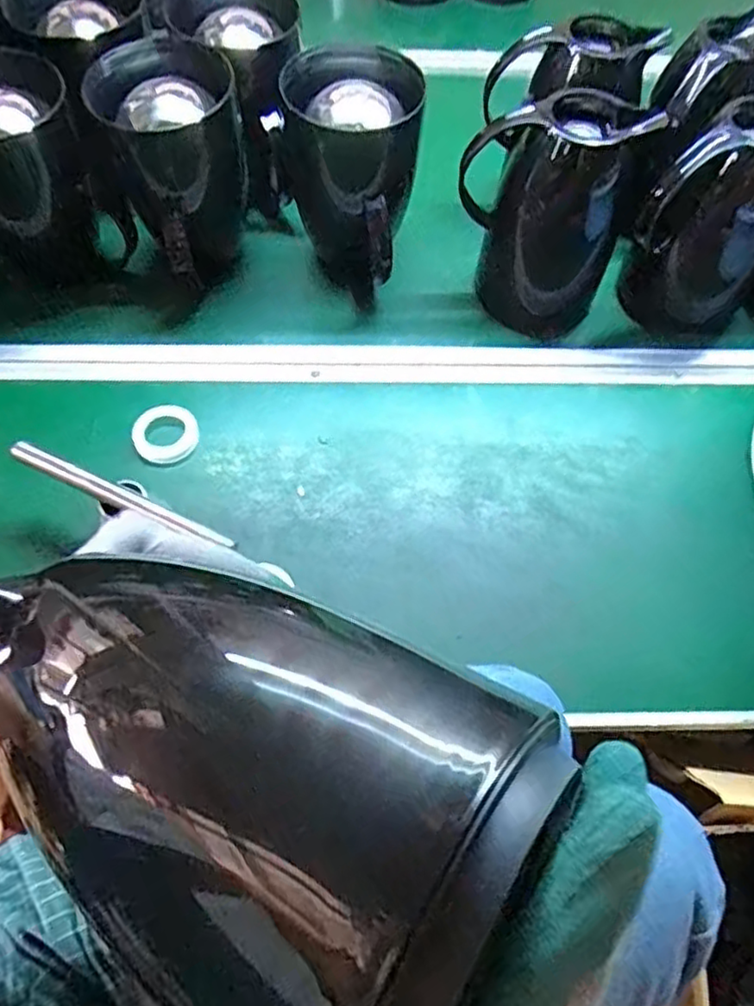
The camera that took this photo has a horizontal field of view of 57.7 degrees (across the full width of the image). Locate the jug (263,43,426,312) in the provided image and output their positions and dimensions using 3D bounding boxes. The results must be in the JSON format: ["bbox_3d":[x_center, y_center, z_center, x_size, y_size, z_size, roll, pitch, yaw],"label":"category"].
[{"bbox_3d":[-0.034,-0.323,0.688,0.139,0.174,0.173,-4,61,-5],"label":"jug"}]

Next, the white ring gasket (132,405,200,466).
[{"bbox_3d":[-0.197,-0.066,0.636,0.058,0.012,0.059,1,61,-2],"label":"white ring gasket"}]

